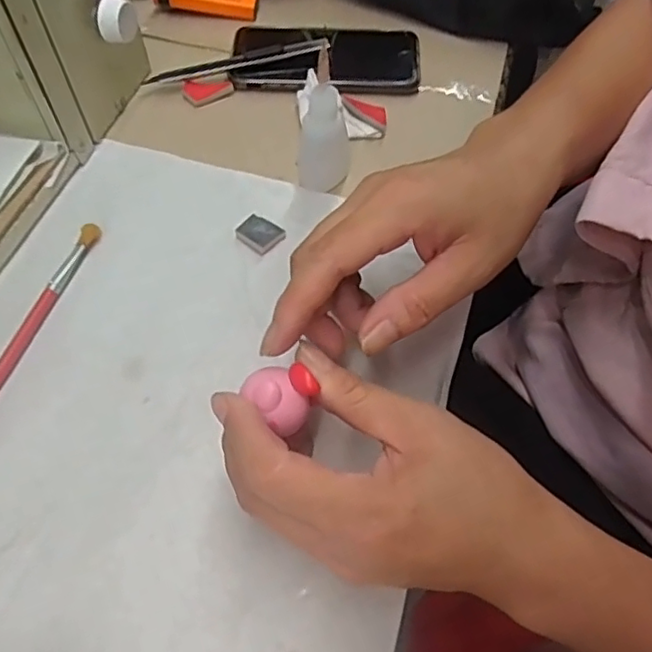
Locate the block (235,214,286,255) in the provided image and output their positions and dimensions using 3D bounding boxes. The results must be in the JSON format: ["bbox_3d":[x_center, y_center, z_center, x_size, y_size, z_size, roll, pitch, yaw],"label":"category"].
[{"bbox_3d":[-0.039,-0.054,0.364,0.025,0.006,0.021,37,66,22],"label":"block"}]

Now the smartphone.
[{"bbox_3d":[0.000,-0.197,0.446,0.134,0.015,0.074,4,60,0],"label":"smartphone"}]

